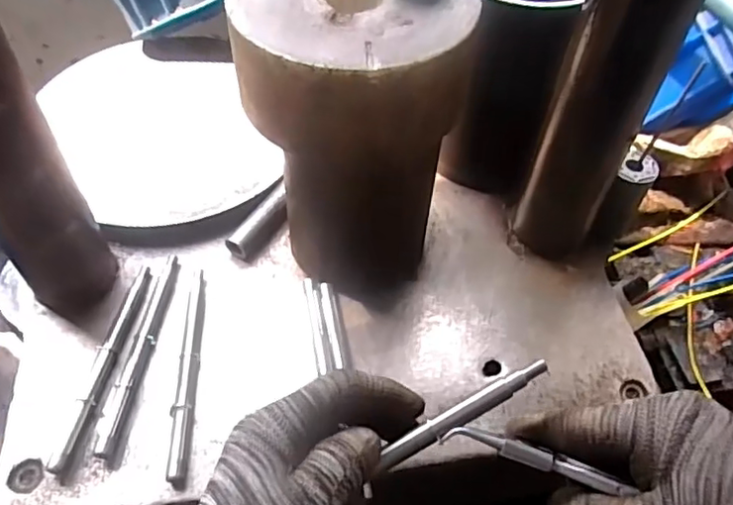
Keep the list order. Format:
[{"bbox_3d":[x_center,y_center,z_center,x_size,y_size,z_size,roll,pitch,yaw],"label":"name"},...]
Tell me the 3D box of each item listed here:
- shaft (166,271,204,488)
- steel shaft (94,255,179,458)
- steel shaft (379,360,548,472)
[{"bbox_3d":[-0.129,0.079,0.440,0.013,0.012,0.164,-2,52,-3],"label":"shaft"},{"bbox_3d":[-0.164,0.068,0.445,0.012,0.012,0.159,6,52,3],"label":"steel shaft"},{"bbox_3d":[0.050,0.083,0.315,0.095,0.007,0.011,-31,57,1],"label":"steel shaft"}]

